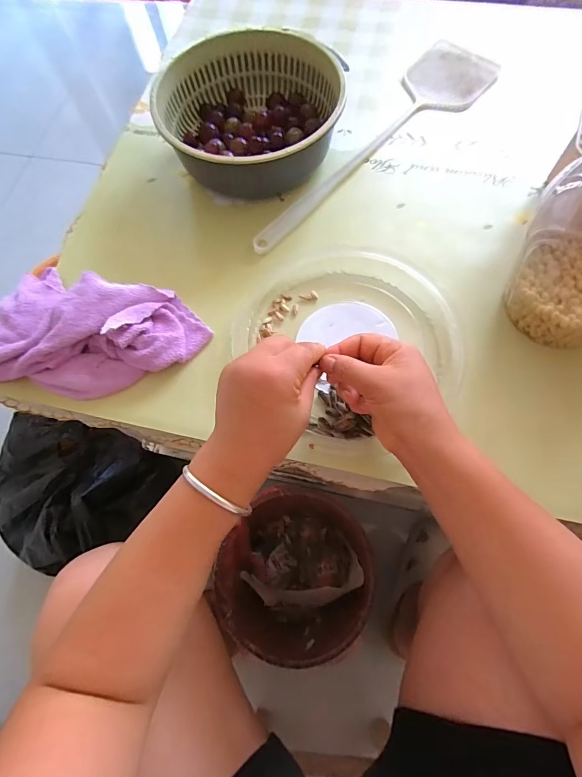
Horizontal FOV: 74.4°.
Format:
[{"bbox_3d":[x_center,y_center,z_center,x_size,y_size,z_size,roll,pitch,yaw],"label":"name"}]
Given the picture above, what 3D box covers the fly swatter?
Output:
[{"bbox_3d":[0.125,-0.324,0.504,0.104,0.008,0.458,36,76,14],"label":"fly swatter"}]

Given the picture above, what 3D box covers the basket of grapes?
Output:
[{"bbox_3d":[-0.048,-0.334,0.477,0.211,0.078,0.191,4,71,4],"label":"basket of grapes"}]

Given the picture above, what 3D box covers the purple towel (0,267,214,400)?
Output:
[{"bbox_3d":[-0.212,-0.060,0.400,0.232,0.050,0.138,12,71,7],"label":"purple towel"}]

